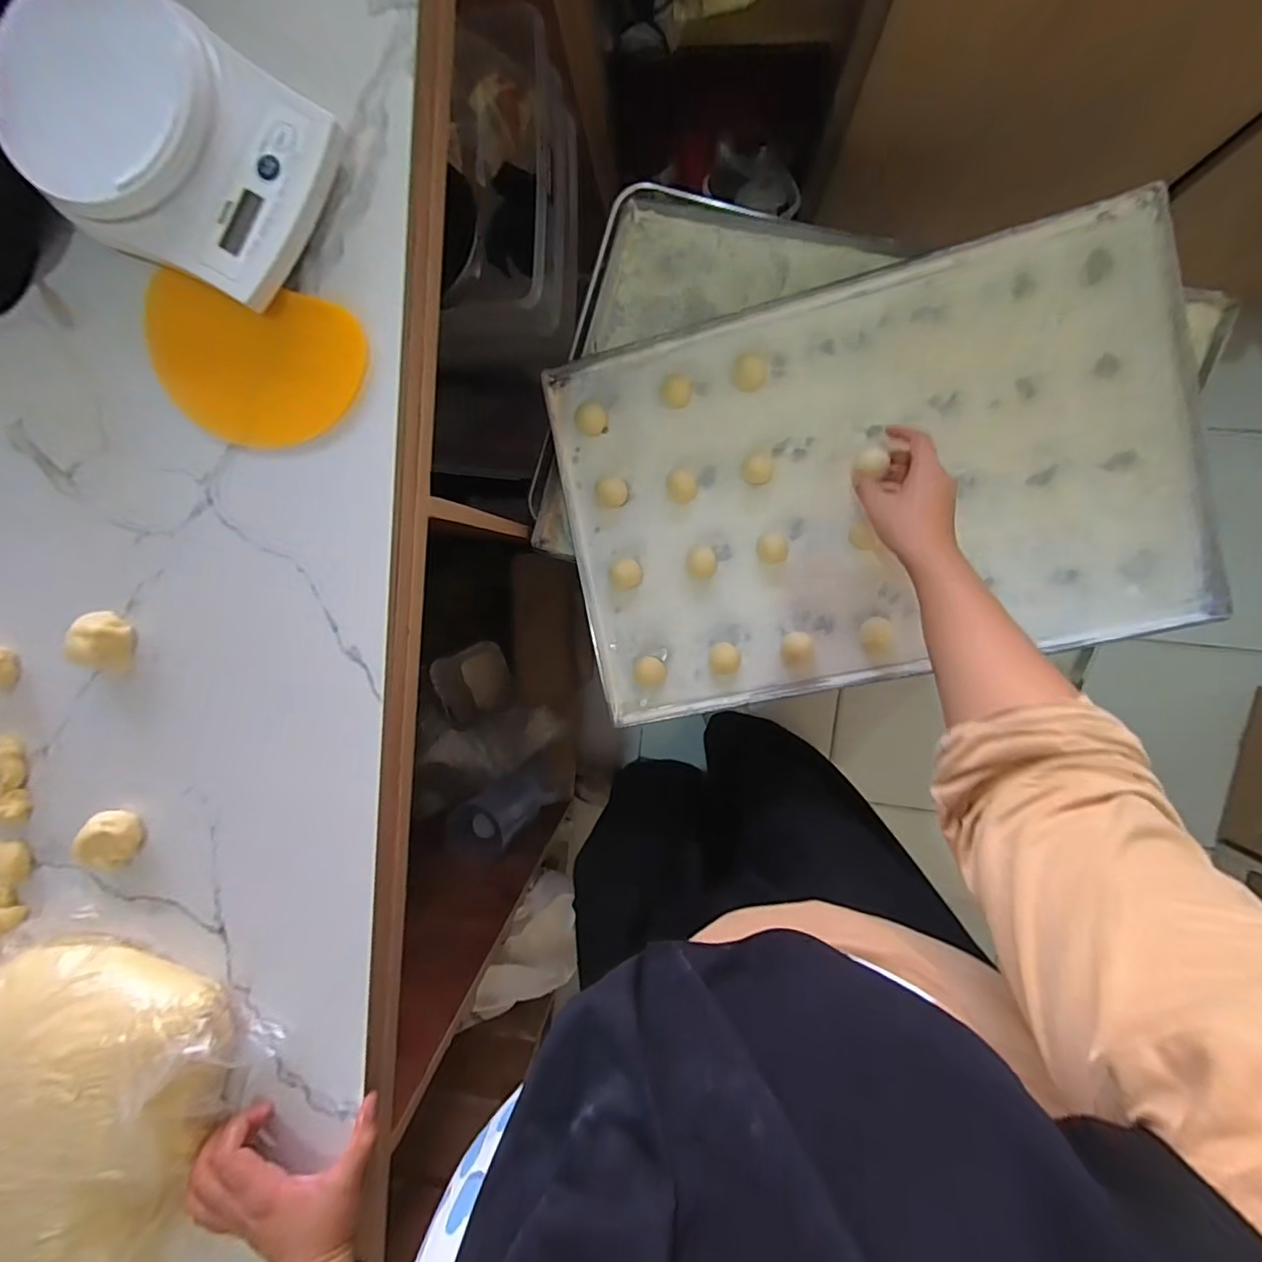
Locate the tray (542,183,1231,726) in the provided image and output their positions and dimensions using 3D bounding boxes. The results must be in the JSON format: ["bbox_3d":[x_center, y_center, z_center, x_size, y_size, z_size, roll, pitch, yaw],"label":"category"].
[{"bbox_3d":[0.238,-0.153,0.579,0.608,0.041,0.406,-12,95,8],"label":"tray"}]

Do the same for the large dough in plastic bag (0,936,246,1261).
[{"bbox_3d":[-0.404,0.354,0.391,0.202,0.067,0.265,11,98,5],"label":"large dough in plastic bag"}]

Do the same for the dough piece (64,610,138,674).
[{"bbox_3d":[-0.368,0.010,0.381,0.030,0.026,0.040,27,99,3],"label":"dough piece"}]

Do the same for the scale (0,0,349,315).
[{"bbox_3d":[-0.276,-0.290,0.330,0.180,0.044,0.130,33,99,2],"label":"scale"}]

